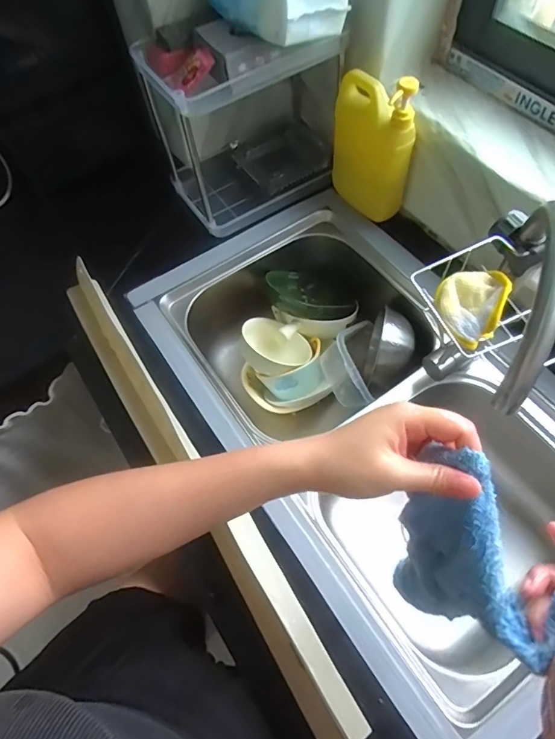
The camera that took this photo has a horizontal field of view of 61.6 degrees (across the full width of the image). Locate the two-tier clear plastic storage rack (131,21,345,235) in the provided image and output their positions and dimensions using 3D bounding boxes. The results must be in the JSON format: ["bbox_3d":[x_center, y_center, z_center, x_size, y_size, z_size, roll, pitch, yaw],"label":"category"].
[{"bbox_3d":[-0.040,-0.436,0.804,0.304,0.295,0.202,-28,63,-11],"label":"two-tier clear plastic storage rack"}]

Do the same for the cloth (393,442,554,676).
[{"bbox_3d":[0.141,0.149,0.355,0.058,0.190,0.135,-37,65,-16],"label":"cloth"}]

